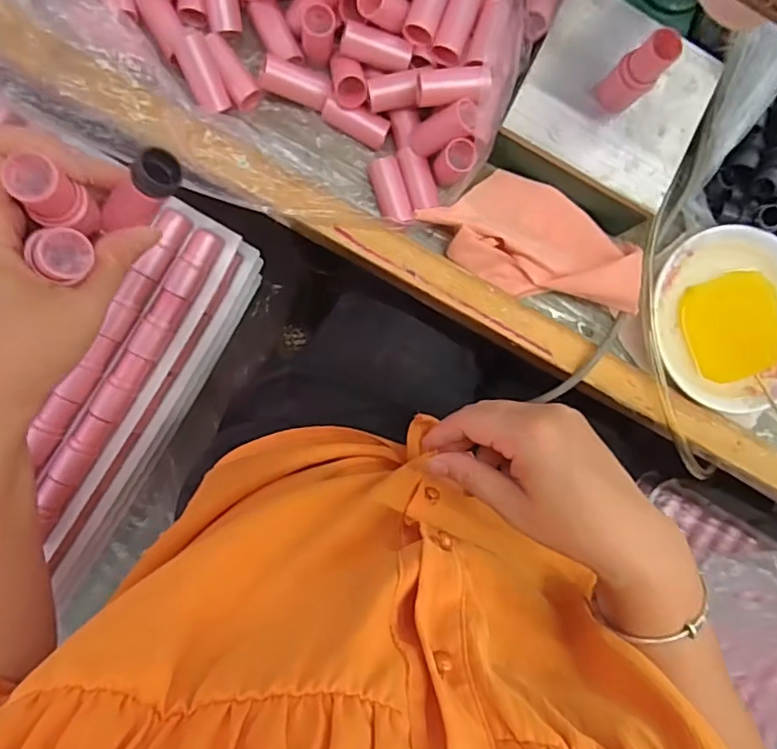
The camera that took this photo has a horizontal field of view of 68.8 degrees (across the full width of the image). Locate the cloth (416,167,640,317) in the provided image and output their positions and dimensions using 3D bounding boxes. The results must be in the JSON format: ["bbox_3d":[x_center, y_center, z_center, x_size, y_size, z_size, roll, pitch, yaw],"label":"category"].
[{"bbox_3d":[0.105,-0.096,0.397,0.149,0.031,0.079,26,86,-7],"label":"cloth"}]

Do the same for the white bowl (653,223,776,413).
[{"bbox_3d":[0.255,-0.040,0.427,0.122,0.036,0.131,0,89,-8],"label":"white bowl"}]

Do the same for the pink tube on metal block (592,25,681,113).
[{"bbox_3d":[0.153,-0.187,0.356,0.023,0.062,0.025,0,89,-8],"label":"pink tube on metal block"}]

